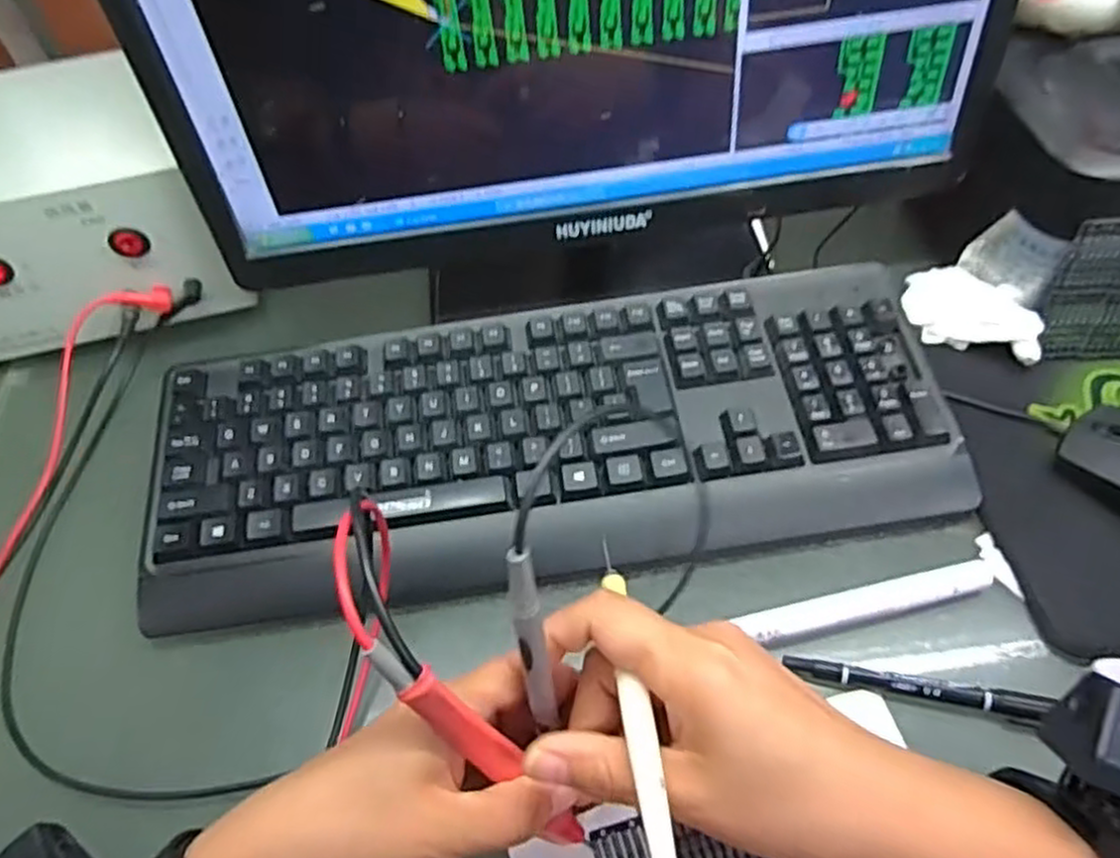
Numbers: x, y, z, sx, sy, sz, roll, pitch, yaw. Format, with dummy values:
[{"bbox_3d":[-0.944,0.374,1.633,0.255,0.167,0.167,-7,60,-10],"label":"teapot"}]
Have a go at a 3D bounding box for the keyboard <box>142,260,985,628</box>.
[{"bbox_3d":[-0.005,0.005,0.427,0.433,0.038,0.159,-9,55,-2],"label":"keyboard"}]

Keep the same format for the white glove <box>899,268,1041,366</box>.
[{"bbox_3d":[0.254,-0.071,0.470,0.044,0.030,0.090,-35,60,-19],"label":"white glove"}]

